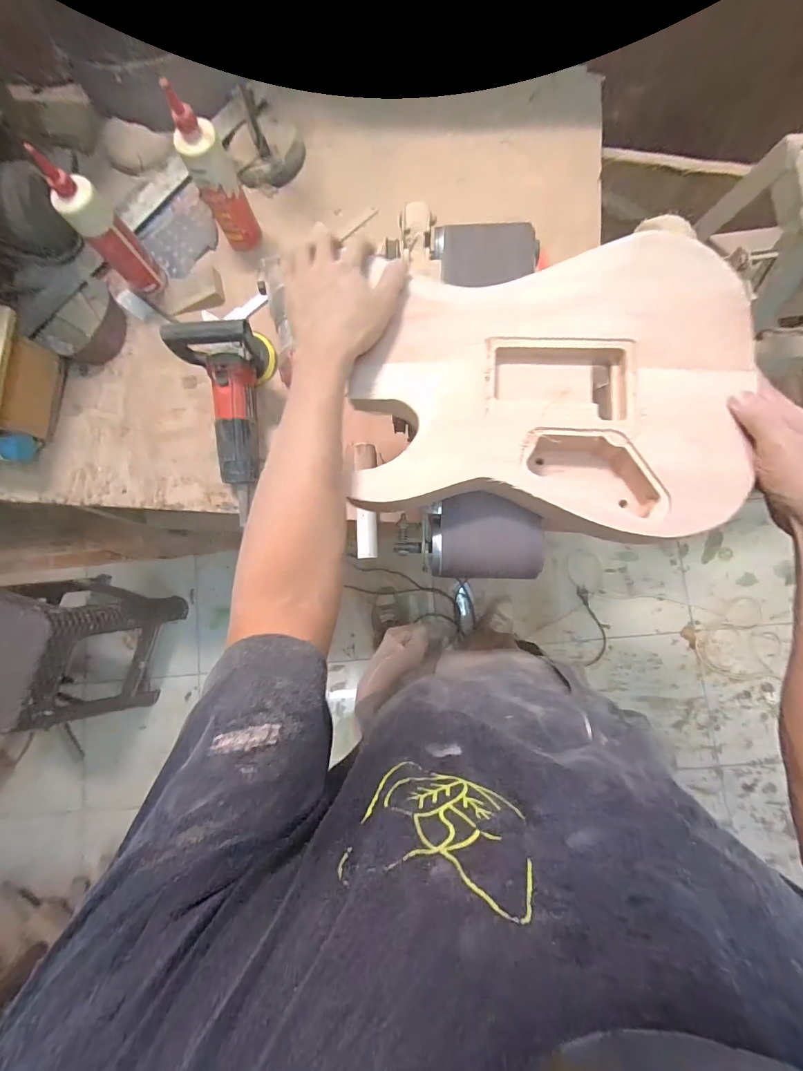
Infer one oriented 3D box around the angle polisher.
[{"bbox_3d":[-0.279,-0.195,0.684,0.138,0.121,0.265,2,109,4],"label":"angle polisher"}]

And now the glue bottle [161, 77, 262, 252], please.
[{"bbox_3d":[-0.300,-0.578,0.687,0.064,0.229,0.050,-29,81,-1],"label":"glue bottle"}]

